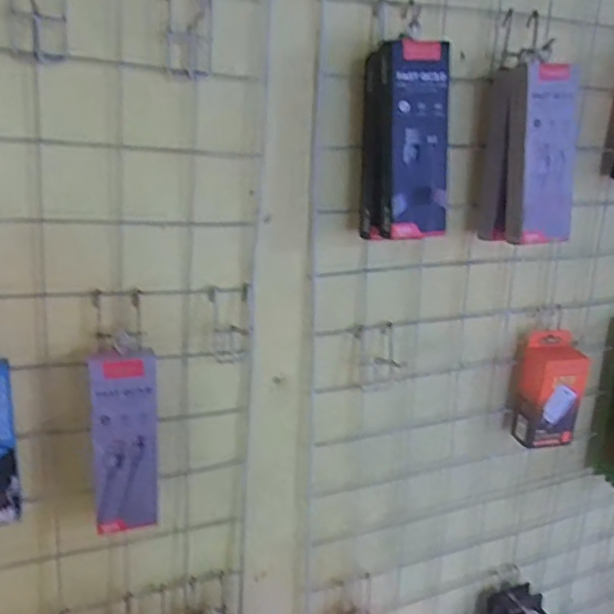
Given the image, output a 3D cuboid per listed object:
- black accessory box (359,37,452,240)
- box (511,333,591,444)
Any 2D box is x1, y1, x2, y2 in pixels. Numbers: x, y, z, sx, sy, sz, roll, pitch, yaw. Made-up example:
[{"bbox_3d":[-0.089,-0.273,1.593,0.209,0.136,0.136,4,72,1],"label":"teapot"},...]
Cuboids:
[{"bbox_3d":[0.081,-0.135,0.504,0.059,0.147,0.057,-2,17,-13],"label":"black accessory box"},{"bbox_3d":[0.267,0.092,0.682,0.067,0.118,0.057,-6,19,-25],"label":"box"}]

